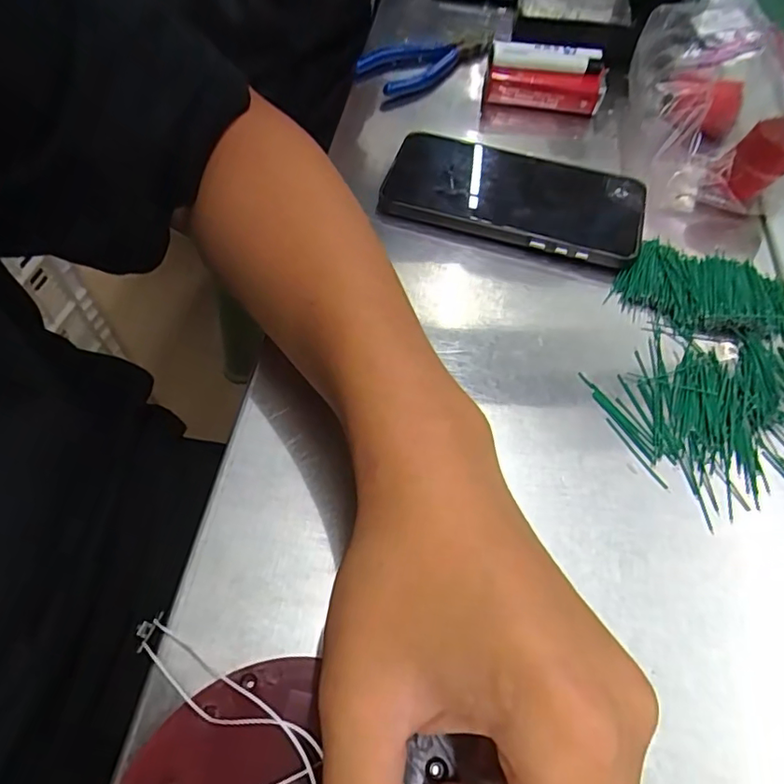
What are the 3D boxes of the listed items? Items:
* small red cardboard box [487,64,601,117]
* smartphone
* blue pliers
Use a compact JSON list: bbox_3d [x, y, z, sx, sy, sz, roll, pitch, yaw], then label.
[{"bbox_3d":[0.113,-0.227,0.419,0.081,0.026,0.014,13,59,4],"label":"small red cardboard box"},{"bbox_3d":[0.079,-0.131,0.360,0.161,0.014,0.087,13,59,4],"label":"smartphone"},{"bbox_3d":[0.024,-0.273,0.459,0.113,0.025,0.054,-32,65,-21],"label":"blue pliers"}]

